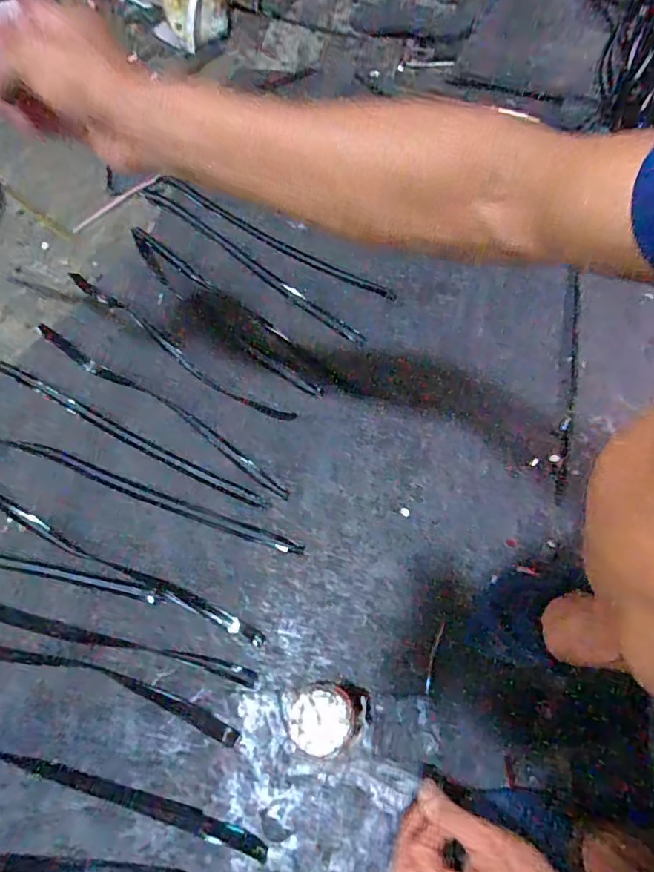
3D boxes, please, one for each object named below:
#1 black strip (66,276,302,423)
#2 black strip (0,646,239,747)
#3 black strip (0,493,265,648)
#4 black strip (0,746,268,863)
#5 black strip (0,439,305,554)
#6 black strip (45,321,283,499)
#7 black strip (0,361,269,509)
[{"bbox_3d":[-0.242,-0.141,0.732,0.464,0.019,0.040,32,67,18],"label":"black strip"},{"bbox_3d":[-0.323,0.252,0.550,0.474,0.020,0.030,13,62,10],"label":"black strip"},{"bbox_3d":[-0.292,0.141,0.607,0.476,0.009,0.025,23,65,14],"label":"black strip"},{"bbox_3d":[-0.277,0.334,0.505,0.451,0.018,0.034,17,63,12],"label":"black strip"},{"bbox_3d":[-0.241,0.070,0.636,0.441,0.012,0.021,17,63,12],"label":"black strip"},{"bbox_3d":[-0.242,-0.048,0.688,0.464,0.018,0.030,29,66,17],"label":"black strip"},{"bbox_3d":[-0.285,-0.010,0.673,0.463,0.014,0.020,24,65,15],"label":"black strip"}]

